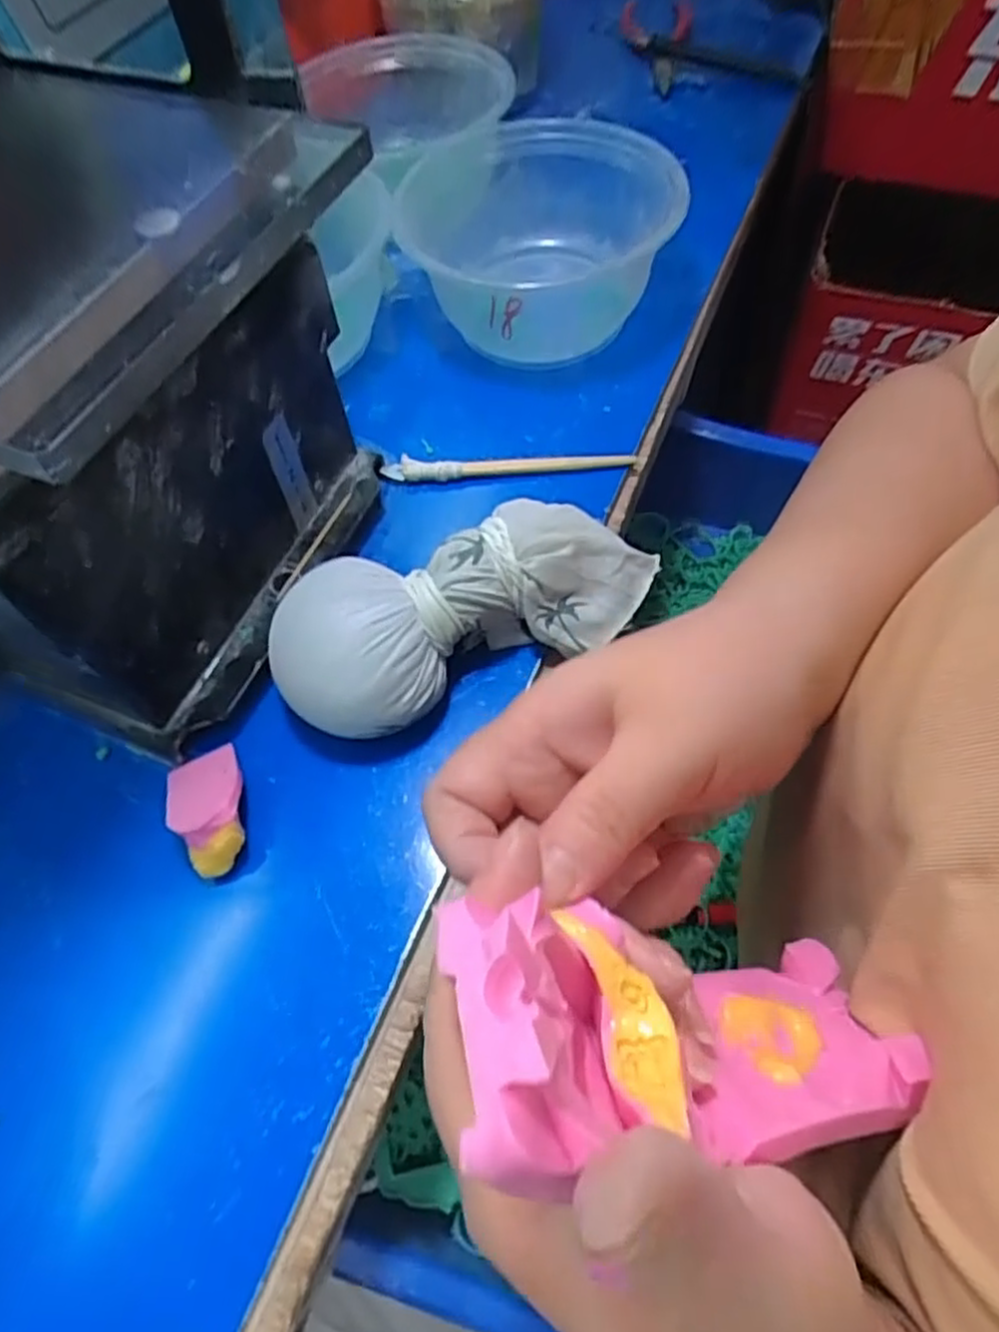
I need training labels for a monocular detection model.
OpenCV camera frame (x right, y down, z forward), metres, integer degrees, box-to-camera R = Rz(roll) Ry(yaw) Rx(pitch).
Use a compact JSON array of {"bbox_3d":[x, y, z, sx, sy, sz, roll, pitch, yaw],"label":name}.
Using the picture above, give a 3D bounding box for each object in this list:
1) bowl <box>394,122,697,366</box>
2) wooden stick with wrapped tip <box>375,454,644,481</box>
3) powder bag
[{"bbox_3d":[0.020,-0.211,0.381,0.133,0.062,0.123,-21,60,-9],"label":"bowl"},{"bbox_3d":[0.004,-0.091,0.343,0.113,0.009,0.014,1,59,4],"label":"wooden stick with wrapped tip"},{"bbox_3d":[-0.012,-0.022,0.280,0.140,0.044,0.055,-26,61,-12],"label":"powder bag"}]

